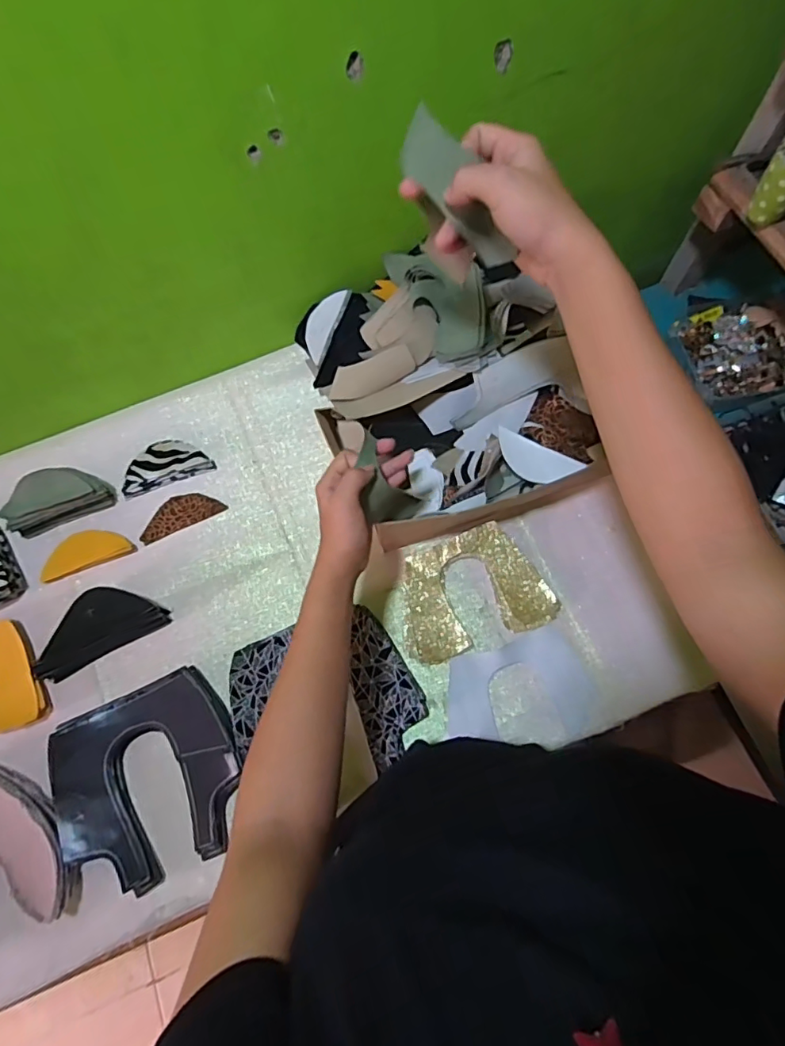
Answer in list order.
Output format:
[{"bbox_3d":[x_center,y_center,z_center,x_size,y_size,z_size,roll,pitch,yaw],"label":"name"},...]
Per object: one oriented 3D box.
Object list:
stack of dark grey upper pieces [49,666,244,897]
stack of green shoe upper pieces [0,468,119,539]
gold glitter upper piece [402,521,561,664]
[{"bbox_3d":[-0.250,0.265,0.550,0.182,0.034,0.180,-27,72,-7],"label":"stack of dark grey upper pieces"},{"bbox_3d":[-0.411,-0.030,0.650,0.124,0.060,0.050,-22,72,-6],"label":"stack of green shoe upper pieces"},{"bbox_3d":[0.092,0.075,0.608,0.168,0.015,0.131,-15,77,-1],"label":"gold glitter upper piece"}]

